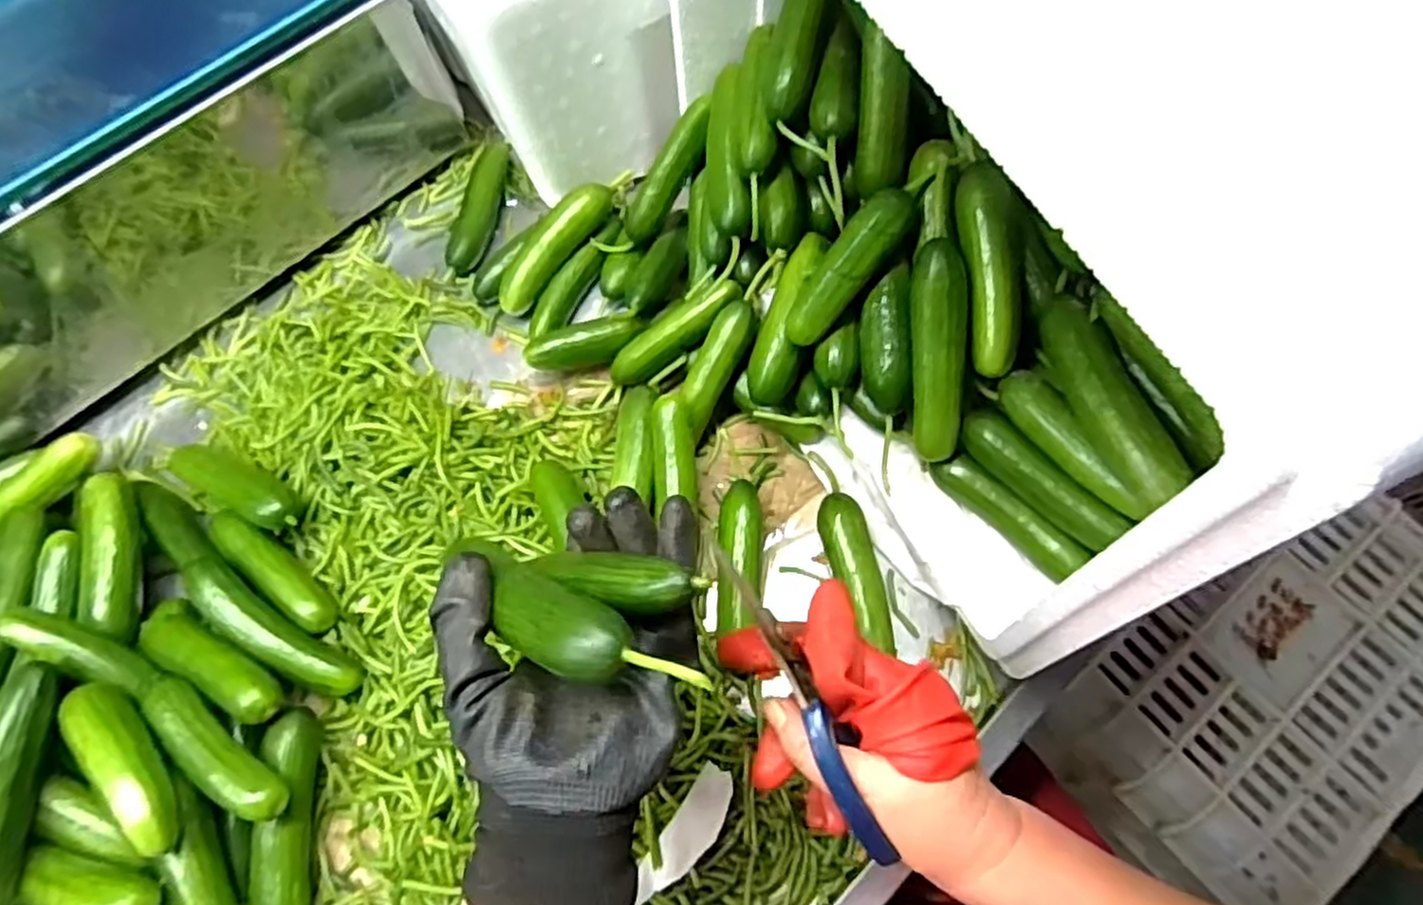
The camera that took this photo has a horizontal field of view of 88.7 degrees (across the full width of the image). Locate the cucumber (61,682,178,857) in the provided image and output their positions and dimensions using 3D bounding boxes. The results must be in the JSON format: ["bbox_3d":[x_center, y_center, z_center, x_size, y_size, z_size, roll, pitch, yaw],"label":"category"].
[{"bbox_3d":[-0.305,0.161,0.379,0.024,0.022,0.100,-40,71,-13],"label":"cucumber"}]

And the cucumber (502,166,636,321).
[{"bbox_3d":[-0.114,-0.163,0.547,0.027,0.026,0.135,40,88,17],"label":"cucumber"}]

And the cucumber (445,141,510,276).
[{"bbox_3d":[-0.188,-0.203,0.592,0.025,0.022,0.131,7,68,5],"label":"cucumber"}]

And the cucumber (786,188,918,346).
[{"bbox_3d":[0.081,-0.110,0.435,0.030,0.028,0.101,43,106,18],"label":"cucumber"}]

